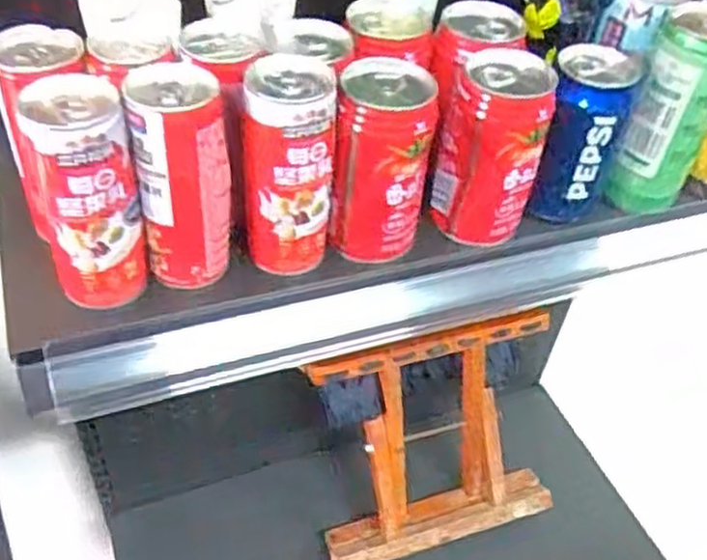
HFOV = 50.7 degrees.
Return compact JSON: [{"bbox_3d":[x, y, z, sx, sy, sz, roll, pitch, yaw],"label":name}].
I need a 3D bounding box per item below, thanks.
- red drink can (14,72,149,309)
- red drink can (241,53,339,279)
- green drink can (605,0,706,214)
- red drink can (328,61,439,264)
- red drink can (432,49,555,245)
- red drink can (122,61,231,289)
[{"bbox_3d":[-0.156,-0.046,0.435,0.057,0.129,0.050,-13,46,-18],"label":"red drink can"},{"bbox_3d":[-0.040,-0.069,0.476,0.053,0.130,0.056,1,44,-4],"label":"red drink can"},{"bbox_3d":[0.227,-0.114,0.535,0.058,0.147,0.068,22,46,18],"label":"green drink can"},{"bbox_3d":[0.018,-0.079,0.500,0.058,0.120,0.061,5,43,0],"label":"red drink can"},{"bbox_3d":[0.096,-0.091,0.525,0.065,0.121,0.071,3,43,-2],"label":"red drink can"},{"bbox_3d":[-0.106,-0.060,0.458,0.067,0.129,0.054,-8,45,-13],"label":"red drink can"}]

